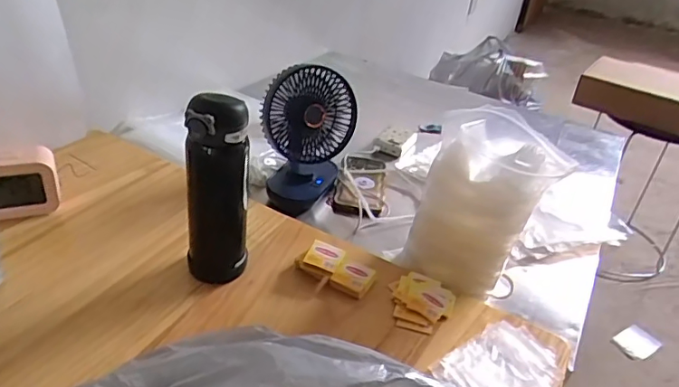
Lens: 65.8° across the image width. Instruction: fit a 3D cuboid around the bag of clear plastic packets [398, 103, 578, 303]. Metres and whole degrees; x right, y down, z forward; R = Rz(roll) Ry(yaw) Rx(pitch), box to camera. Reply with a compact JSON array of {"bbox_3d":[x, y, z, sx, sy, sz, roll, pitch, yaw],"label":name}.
[{"bbox_3d":[0.157,0.028,0.626,0.146,0.228,0.074,32,40,33],"label":"bag of clear plastic packets"}]

